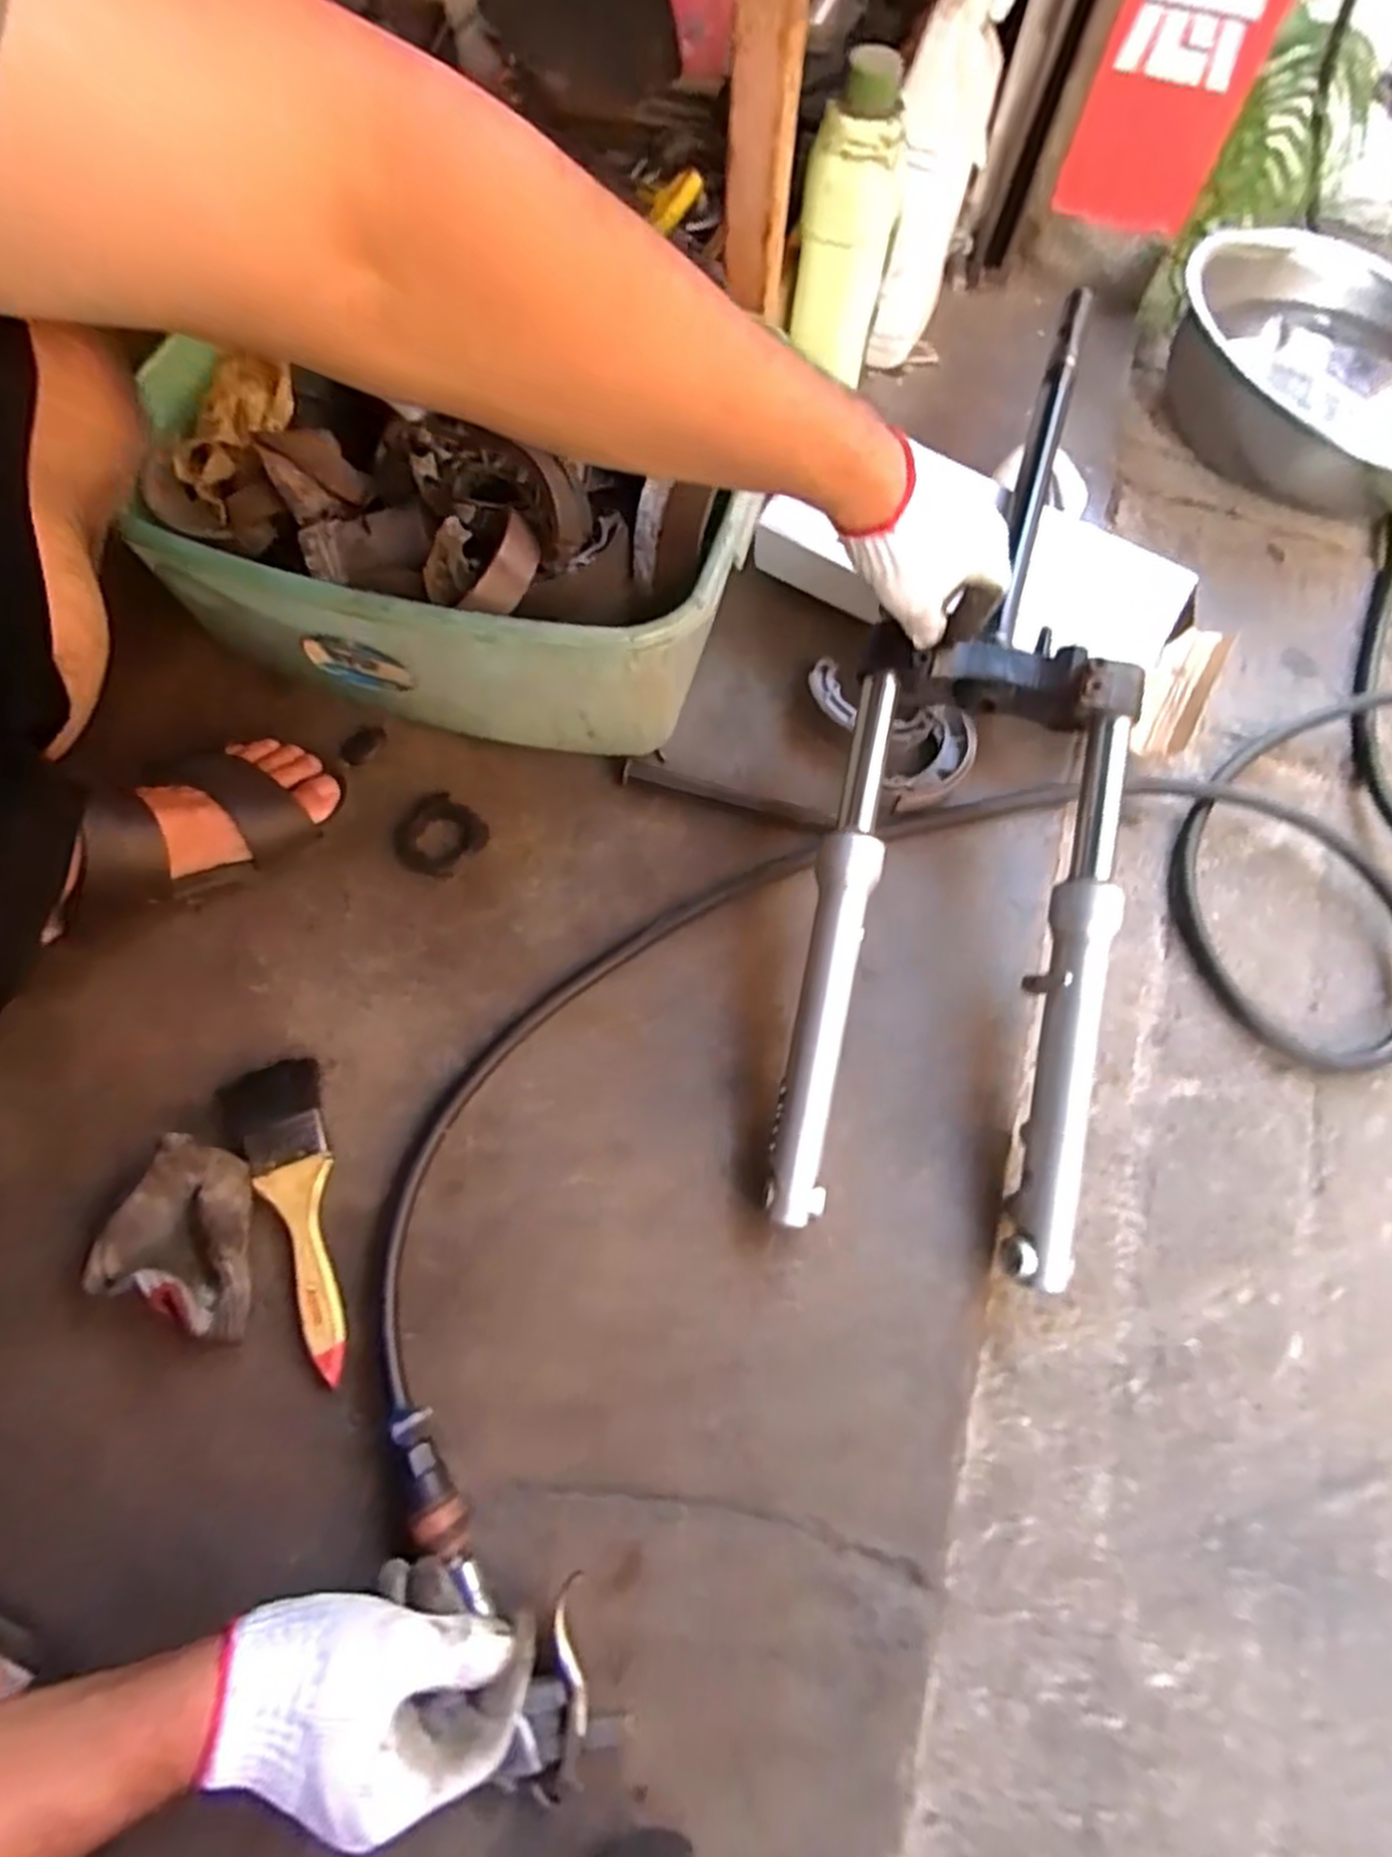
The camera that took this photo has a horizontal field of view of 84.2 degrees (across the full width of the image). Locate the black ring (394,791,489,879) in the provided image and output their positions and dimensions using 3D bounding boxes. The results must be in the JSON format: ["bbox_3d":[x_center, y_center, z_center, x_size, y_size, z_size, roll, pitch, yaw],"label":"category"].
[{"bbox_3d":[-0.192,-0.069,0.574,0.062,0.020,0.067,1,67,-2],"label":"black ring"}]

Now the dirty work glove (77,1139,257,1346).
[{"bbox_3d":[-0.287,0.177,0.448,0.096,0.055,0.090,21,68,7],"label":"dirty work glove"}]

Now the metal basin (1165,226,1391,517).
[{"bbox_3d":[0.647,-0.560,0.791,0.325,0.093,0.345,-4,67,-4],"label":"metal basin"}]

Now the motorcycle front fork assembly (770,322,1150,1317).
[{"bbox_3d":[0.180,-0.047,0.512,0.183,0.074,0.496,12,78,3],"label":"motorcycle front fork assembly"}]

